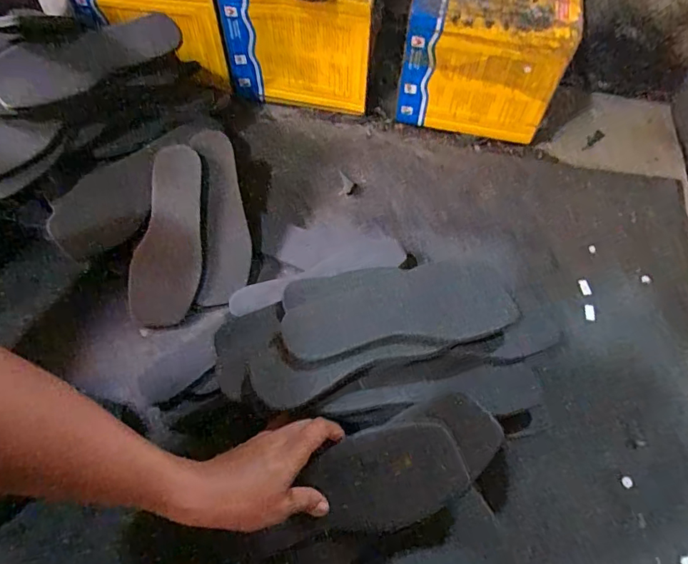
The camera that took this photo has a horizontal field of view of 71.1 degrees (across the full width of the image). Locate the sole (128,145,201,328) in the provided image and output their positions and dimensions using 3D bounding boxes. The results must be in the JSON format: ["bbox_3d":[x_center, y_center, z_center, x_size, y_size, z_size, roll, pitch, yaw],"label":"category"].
[{"bbox_3d":[-0.249,-0.064,0.687,0.088,0.030,0.249,10,94,7],"label":"sole"}]

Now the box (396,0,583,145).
[{"bbox_3d":[0.247,-0.418,0.852,0.255,0.232,0.221,13,57,7],"label":"box"}]

